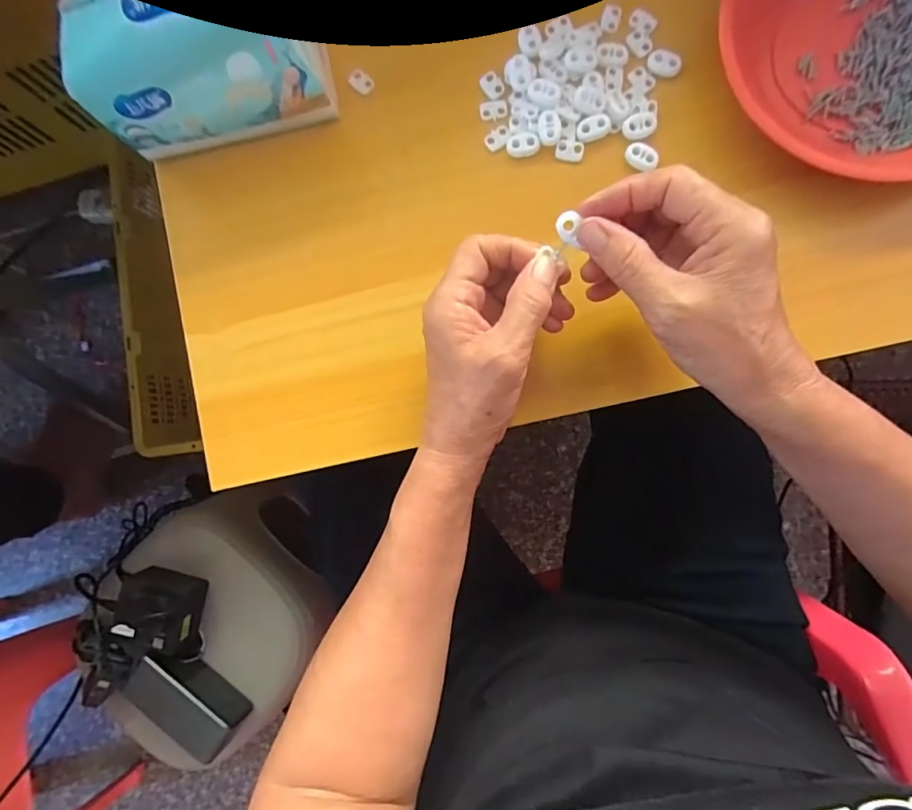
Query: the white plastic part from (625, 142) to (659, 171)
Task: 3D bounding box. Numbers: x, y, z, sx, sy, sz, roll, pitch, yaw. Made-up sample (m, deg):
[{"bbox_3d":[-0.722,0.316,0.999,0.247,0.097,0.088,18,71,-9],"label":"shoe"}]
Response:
[{"bbox_3d":[0.125,-0.167,0.322,0.022,0.005,0.016,30,89,4],"label":"white plastic part"}]

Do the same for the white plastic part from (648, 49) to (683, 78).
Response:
[{"bbox_3d":[0.142,-0.233,0.327,0.022,0.007,0.012,22,88,4],"label":"white plastic part"}]

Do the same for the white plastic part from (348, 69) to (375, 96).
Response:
[{"bbox_3d":[-0.068,-0.232,0.344,0.018,0.004,0.013,35,89,5],"label":"white plastic part"}]

